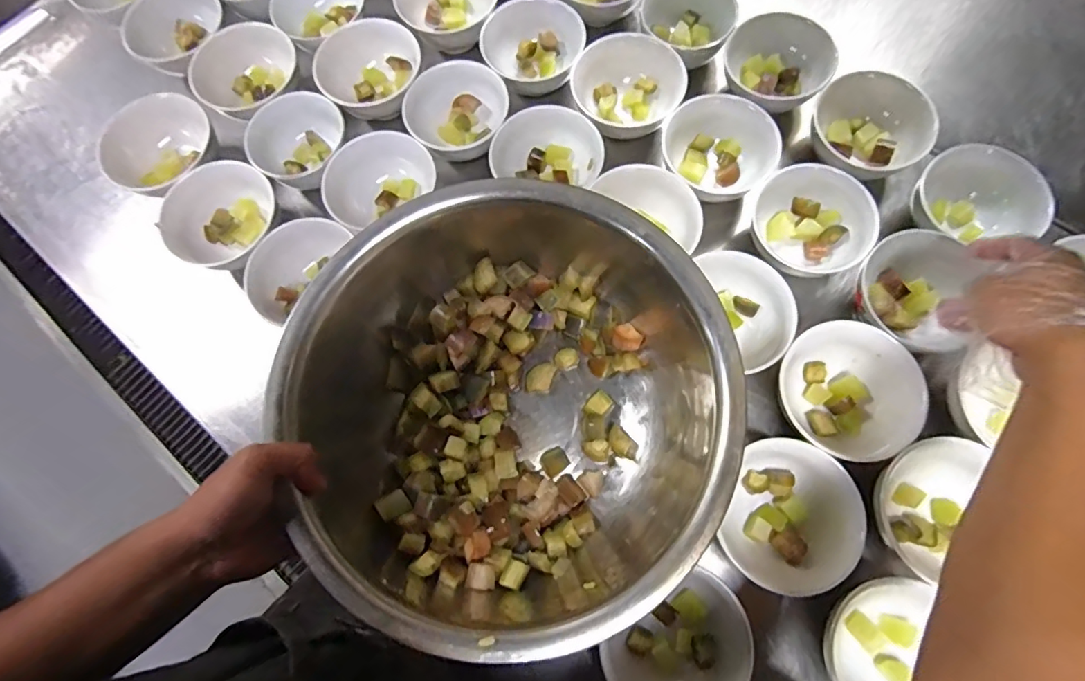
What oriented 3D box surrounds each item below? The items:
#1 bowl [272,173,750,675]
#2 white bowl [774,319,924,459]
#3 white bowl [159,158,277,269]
[{"bbox_3d":[-0.022,0.047,0.419,0.309,0.112,0.326,0,73,1],"label":"bowl"},{"bbox_3d":[0.279,0.048,0.481,0.114,0.052,0.123,-21,74,-5],"label":"white bowl"},{"bbox_3d":[-0.335,-0.127,0.569,0.123,0.068,0.113,0,73,1],"label":"white bowl"}]

